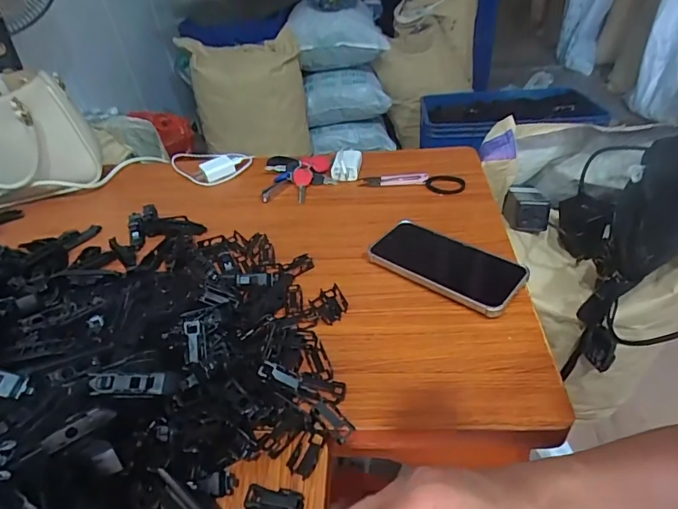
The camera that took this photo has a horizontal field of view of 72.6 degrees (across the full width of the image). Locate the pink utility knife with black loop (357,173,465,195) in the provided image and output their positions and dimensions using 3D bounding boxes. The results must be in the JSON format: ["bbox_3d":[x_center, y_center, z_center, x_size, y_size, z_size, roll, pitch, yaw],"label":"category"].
[{"bbox_3d":[0.102,-0.103,0.656,0.144,0.009,0.036,6,41,14],"label":"pink utility knife with black loop"}]

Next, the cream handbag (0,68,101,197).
[{"bbox_3d":[-0.493,-0.167,0.692,0.211,0.159,0.145,-26,44,-24],"label":"cream handbag"}]

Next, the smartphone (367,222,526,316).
[{"bbox_3d":[0.118,0.008,0.513,0.161,0.015,0.082,26,45,34],"label":"smartphone"}]

